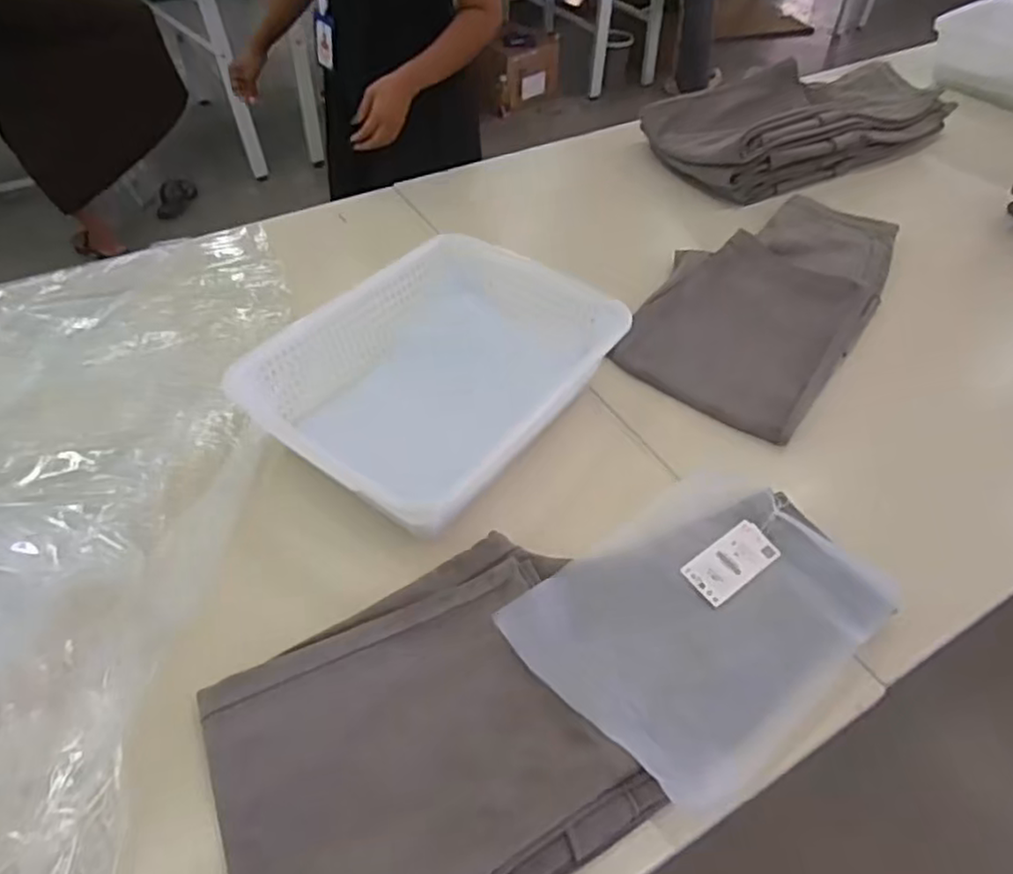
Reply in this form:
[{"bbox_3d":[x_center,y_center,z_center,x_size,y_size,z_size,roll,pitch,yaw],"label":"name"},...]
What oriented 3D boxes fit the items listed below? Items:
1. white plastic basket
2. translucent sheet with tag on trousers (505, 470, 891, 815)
[{"bbox_3d":[-0.095,-0.081,0.906,0.302,0.121,0.434,33,55,26],"label":"white plastic basket"},{"bbox_3d":[0.210,0.183,0.737,0.355,0.034,0.266,-33,56,-27],"label":"translucent sheet with tag on trousers"}]

